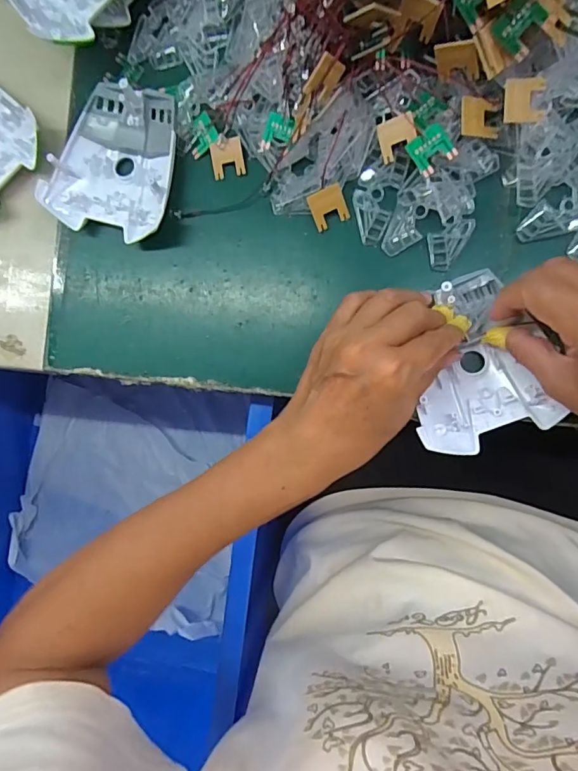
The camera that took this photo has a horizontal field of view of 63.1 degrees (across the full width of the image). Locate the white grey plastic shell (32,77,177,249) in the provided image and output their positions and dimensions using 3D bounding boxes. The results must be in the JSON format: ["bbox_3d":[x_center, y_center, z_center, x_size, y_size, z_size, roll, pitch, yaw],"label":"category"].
[{"bbox_3d":[-0.130,-0.171,0.356,0.093,0.024,0.109,16,95,9],"label":"white grey plastic shell"}]

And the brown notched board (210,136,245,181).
[{"bbox_3d":[-0.046,-0.169,0.352,0.025,0.004,0.025,-8,91,10],"label":"brown notched board"}]

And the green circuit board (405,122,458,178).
[{"bbox_3d":[0.092,-0.153,0.306,0.024,0.004,0.025,-34,88,15],"label":"green circuit board"}]

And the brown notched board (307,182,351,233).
[{"bbox_3d":[0.029,-0.127,0.337,0.025,0.004,0.026,-23,117,5],"label":"brown notched board"}]

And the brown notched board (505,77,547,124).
[{"bbox_3d":[0.148,-0.178,0.293,0.028,0.007,0.026,-3,101,0],"label":"brown notched board"}]

